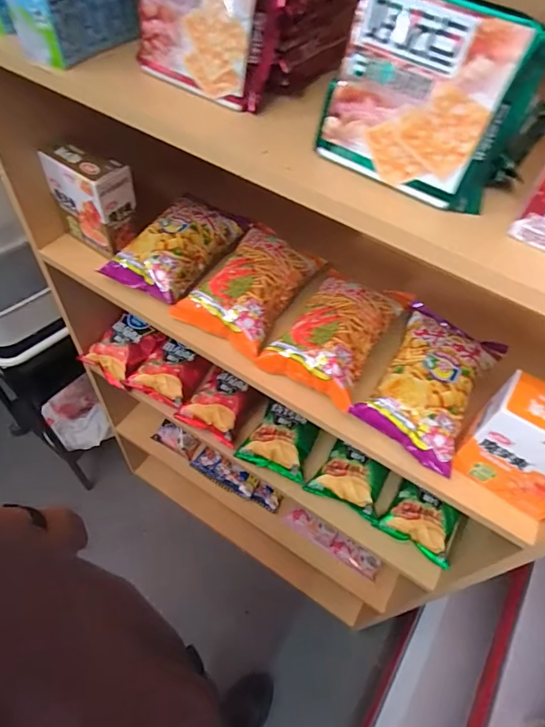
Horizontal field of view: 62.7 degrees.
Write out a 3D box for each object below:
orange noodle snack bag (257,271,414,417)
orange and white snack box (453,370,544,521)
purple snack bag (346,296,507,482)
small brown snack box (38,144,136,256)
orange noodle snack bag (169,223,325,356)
[{"bbox_3d":[0.098,-0.056,0.641,0.136,0.059,0.211,32,57,17],"label":"orange noodle snack bag"},{"bbox_3d":[0.292,0.093,0.511,0.127,0.140,0.067,30,57,16],"label":"orange and white snack box"},{"bbox_3d":[0.215,0.019,0.599,0.131,0.067,0.204,30,57,16],"label":"purple snack bag"},{"bbox_3d":[-0.284,-0.260,0.703,0.124,0.135,0.063,28,56,14],"label":"small brown snack box"},{"bbox_3d":[-0.032,-0.124,0.679,0.139,0.063,0.198,28,56,14],"label":"orange noodle snack bag"}]

